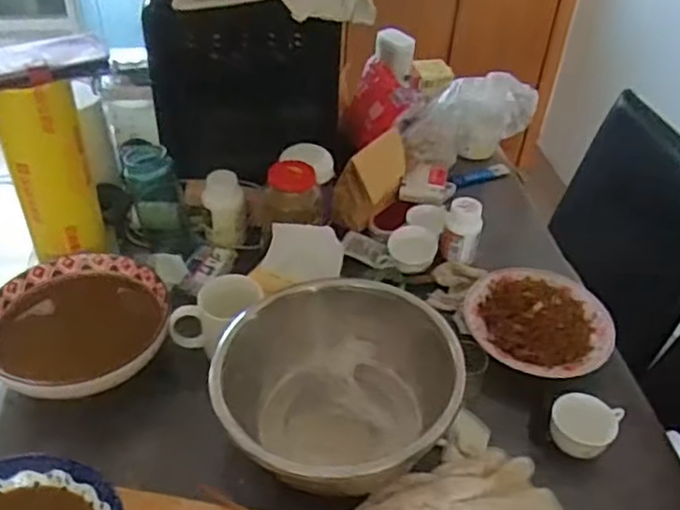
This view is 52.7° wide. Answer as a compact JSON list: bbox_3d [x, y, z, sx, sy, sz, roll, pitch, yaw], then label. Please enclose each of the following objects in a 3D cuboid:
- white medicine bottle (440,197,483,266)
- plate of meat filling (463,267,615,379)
[{"bbox_3d":[0.171,-0.035,0.961,0.052,0.076,0.053,11,43,10],"label":"white medicine bottle"},{"bbox_3d":[0.261,0.070,0.890,0.185,0.043,0.187,1,42,-1],"label":"plate of meat filling"}]

